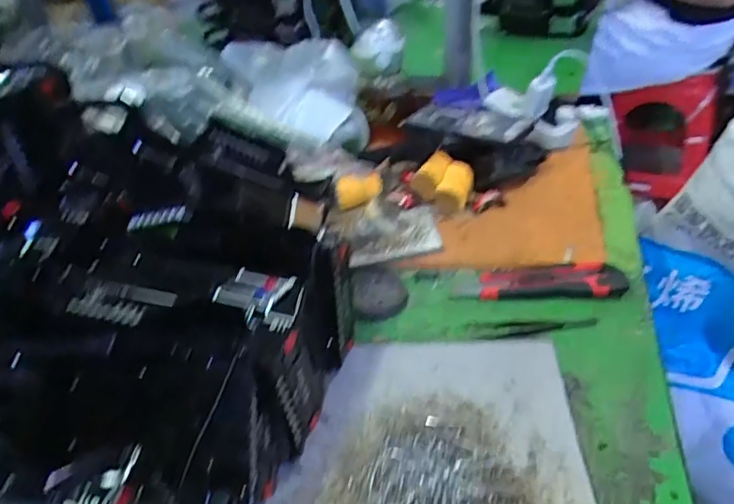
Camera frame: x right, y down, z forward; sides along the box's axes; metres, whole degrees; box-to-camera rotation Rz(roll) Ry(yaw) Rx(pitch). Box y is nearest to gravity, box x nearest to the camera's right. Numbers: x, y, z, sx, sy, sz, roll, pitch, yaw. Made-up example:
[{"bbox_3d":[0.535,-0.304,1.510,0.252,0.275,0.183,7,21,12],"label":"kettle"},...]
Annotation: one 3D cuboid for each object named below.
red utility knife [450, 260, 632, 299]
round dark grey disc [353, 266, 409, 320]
[{"bbox_3d":[0.171,0.027,0.548,0.160,0.019,0.036,-2,37,7],"label":"red utility knife"},{"bbox_3d":[0.012,0.040,0.576,0.056,0.017,0.063,-9,37,-3],"label":"round dark grey disc"}]

